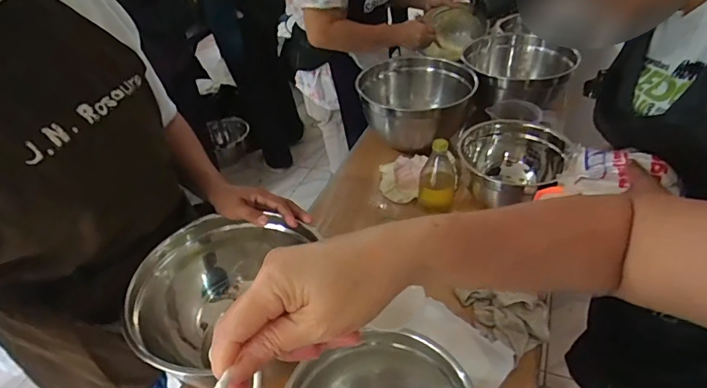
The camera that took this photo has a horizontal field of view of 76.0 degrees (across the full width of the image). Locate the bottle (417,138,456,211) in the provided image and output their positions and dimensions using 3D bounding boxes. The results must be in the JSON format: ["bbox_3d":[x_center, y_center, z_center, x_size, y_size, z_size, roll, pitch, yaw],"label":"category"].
[{"bbox_3d":[0.159,-0.037,0.850,0.065,0.152,0.064,6,39,14],"label":"bottle"}]

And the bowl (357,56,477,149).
[{"bbox_3d":[0.149,-0.208,1.027,0.237,0.131,0.229,-3,38,2],"label":"bowl"}]

